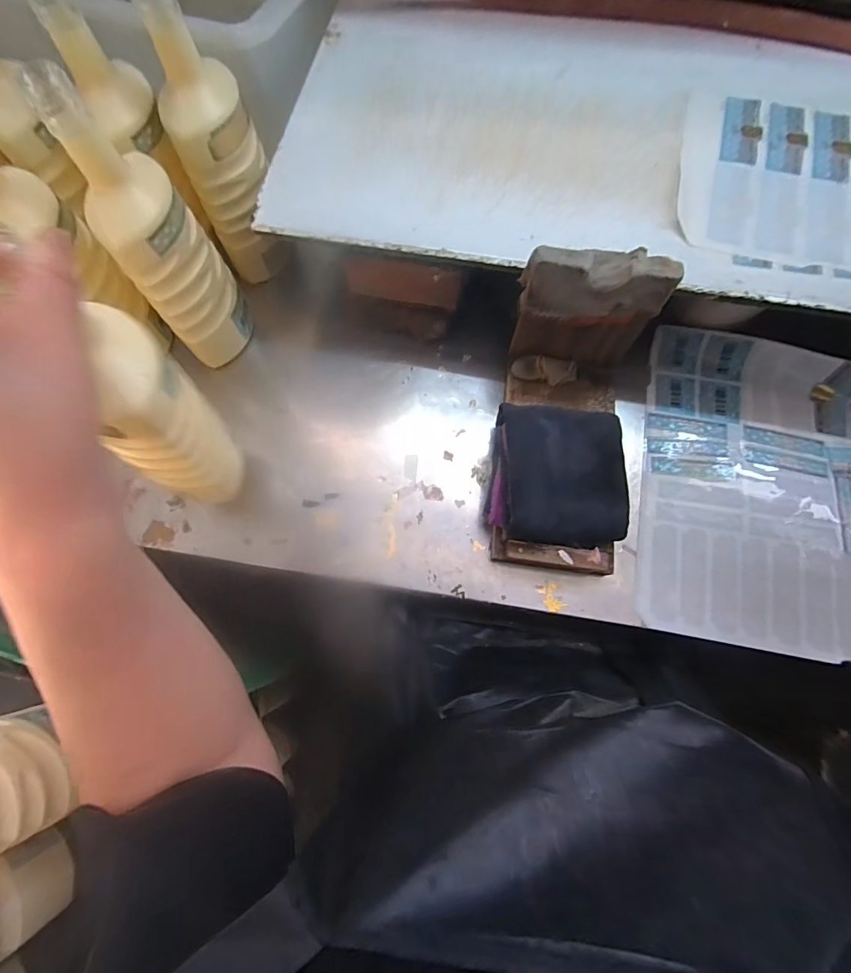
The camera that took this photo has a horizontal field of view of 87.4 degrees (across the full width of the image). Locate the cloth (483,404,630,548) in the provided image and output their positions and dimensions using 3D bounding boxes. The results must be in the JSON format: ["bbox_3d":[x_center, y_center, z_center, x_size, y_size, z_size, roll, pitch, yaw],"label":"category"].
[{"bbox_3d":[0.124,-0.013,0.422,0.121,0.021,0.130,5,75,2],"label":"cloth"}]

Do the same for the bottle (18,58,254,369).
[{"bbox_3d":[-0.233,-0.215,0.405,0.072,0.237,0.083,-24,78,-6],"label":"bottle"}]

